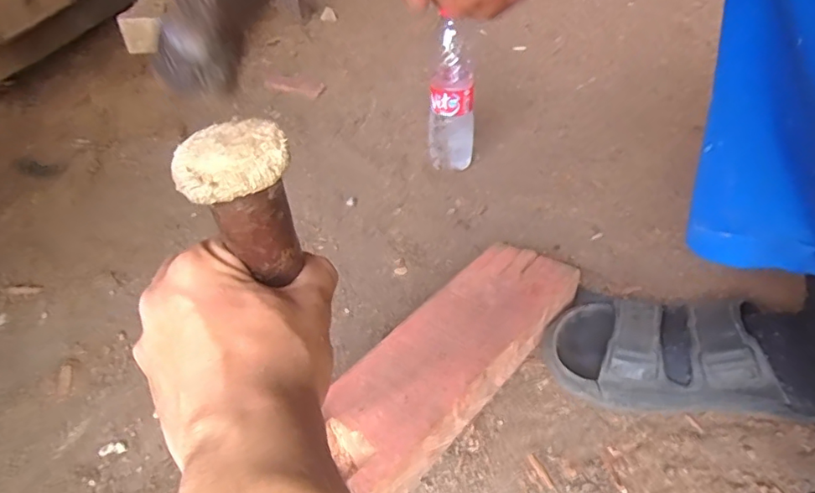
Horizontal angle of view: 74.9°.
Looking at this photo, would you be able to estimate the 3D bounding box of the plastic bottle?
[{"bbox_3d":[0.060,-0.201,0.730,0.059,0.206,0.053,5,41,11],"label":"plastic bottle"}]

